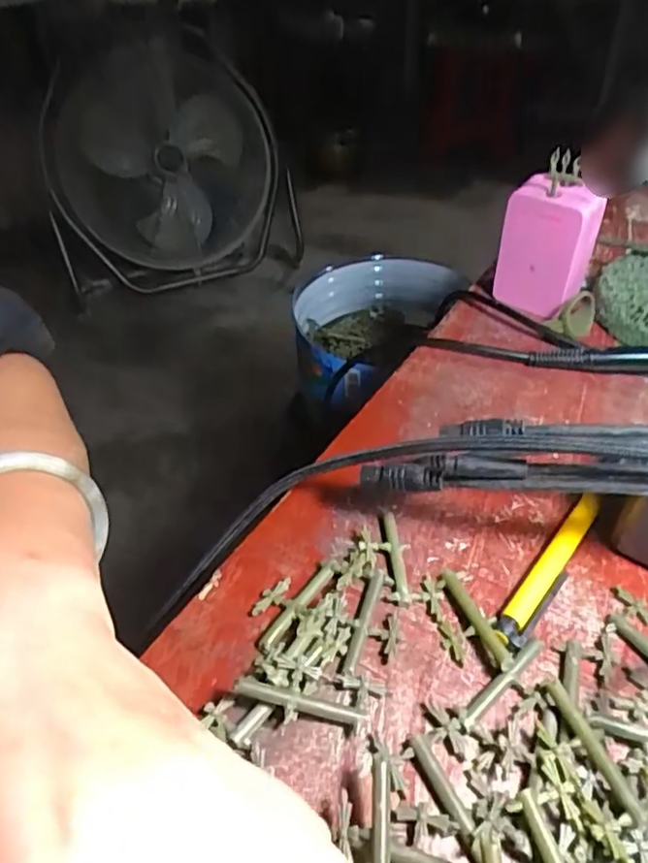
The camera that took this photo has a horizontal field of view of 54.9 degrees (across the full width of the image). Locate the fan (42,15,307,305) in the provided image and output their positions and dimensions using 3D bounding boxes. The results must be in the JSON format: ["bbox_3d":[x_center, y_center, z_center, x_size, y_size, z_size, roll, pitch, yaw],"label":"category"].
[{"bbox_3d":[-0.399,-0.678,1.603,0.572,0.641,0.405,4,43,6],"label":"fan"}]

